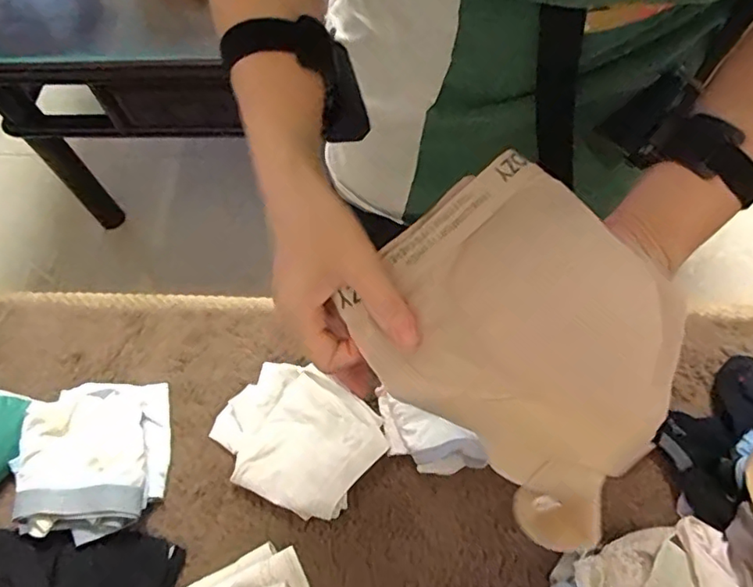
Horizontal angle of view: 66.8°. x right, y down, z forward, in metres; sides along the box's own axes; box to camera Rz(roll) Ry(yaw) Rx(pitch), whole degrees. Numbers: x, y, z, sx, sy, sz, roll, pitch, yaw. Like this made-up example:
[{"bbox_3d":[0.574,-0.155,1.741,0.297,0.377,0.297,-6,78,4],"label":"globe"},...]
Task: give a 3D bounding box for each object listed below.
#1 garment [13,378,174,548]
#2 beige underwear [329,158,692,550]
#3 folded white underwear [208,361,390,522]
[{"bbox_3d":[-0.346,0.195,0.690,0.175,0.056,0.186,1,66,2],"label":"garment"},{"bbox_3d":[0.090,0.023,0.347,0.156,0.055,0.186,-42,71,-16],"label":"beige underwear"},{"bbox_3d":[-0.097,0.174,0.700,0.189,0.039,0.156,33,71,15],"label":"folded white underwear"}]

